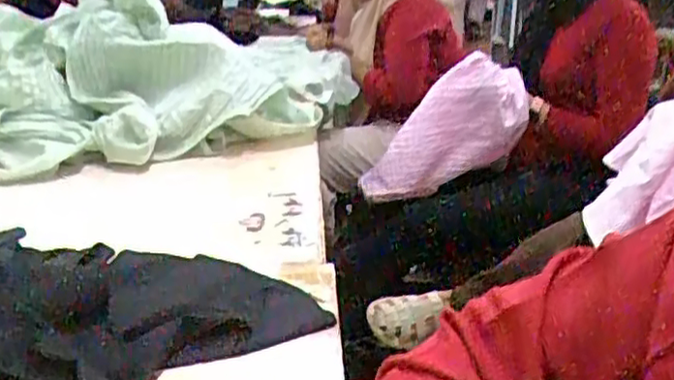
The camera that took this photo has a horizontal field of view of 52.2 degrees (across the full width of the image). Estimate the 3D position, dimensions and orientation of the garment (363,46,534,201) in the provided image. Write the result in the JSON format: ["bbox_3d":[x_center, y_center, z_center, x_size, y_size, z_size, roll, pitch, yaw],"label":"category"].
[{"bbox_3d":[0.232,-0.120,1.514,0.398,0.295,0.069,-27,46,0],"label":"garment"}]

